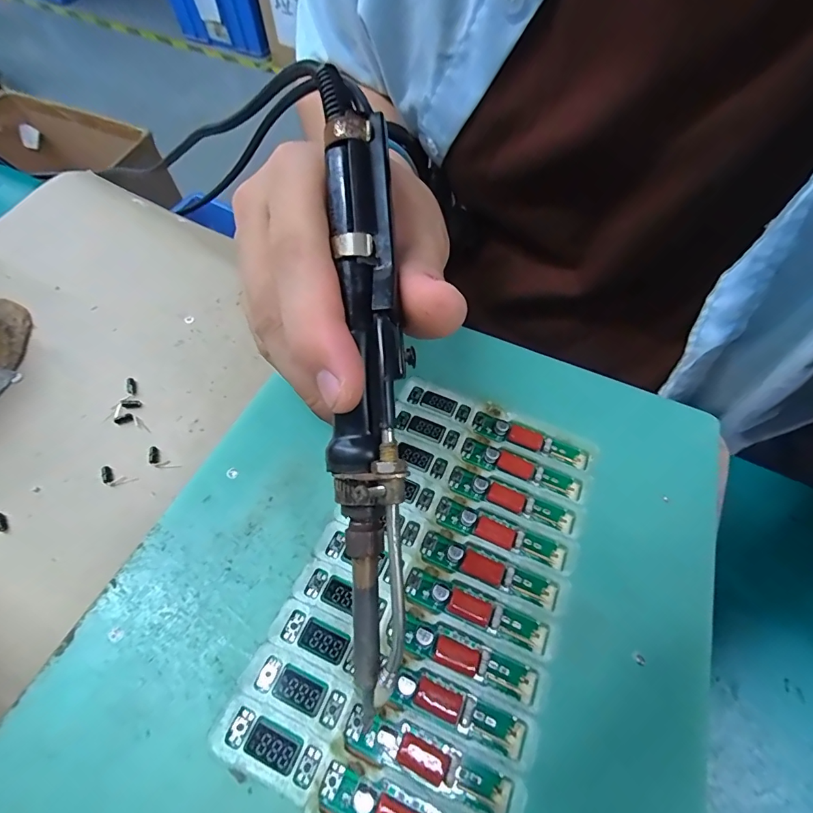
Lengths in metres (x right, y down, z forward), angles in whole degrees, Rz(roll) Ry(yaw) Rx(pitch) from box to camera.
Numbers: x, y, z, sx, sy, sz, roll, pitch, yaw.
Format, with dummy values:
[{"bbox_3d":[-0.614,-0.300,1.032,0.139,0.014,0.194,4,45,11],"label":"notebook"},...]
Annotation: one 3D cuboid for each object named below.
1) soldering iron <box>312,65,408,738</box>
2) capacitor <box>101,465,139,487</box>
[{"bbox_3d":[-0.013,-0.010,0.138,0.024,0.018,0.197,-2,88,-2],"label":"soldering iron"},{"bbox_3d":[-0.152,0.037,0.231,0.020,0.004,0.009,19,63,9],"label":"capacitor"}]

